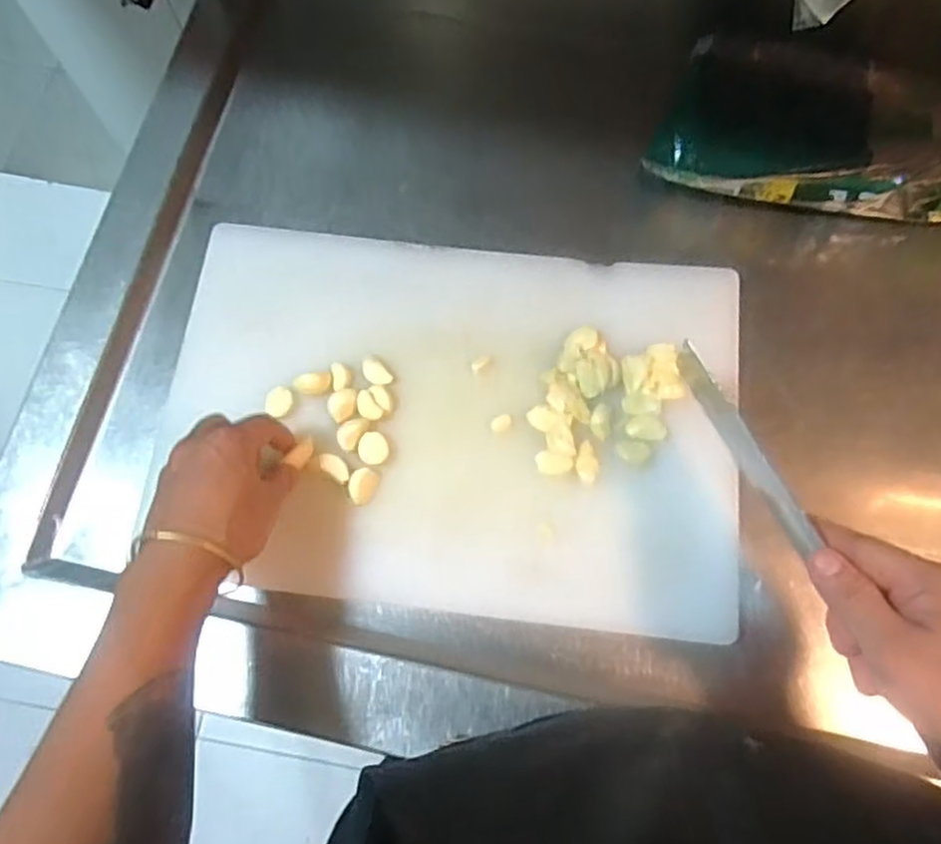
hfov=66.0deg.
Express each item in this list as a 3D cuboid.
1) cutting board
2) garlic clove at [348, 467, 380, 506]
[{"bbox_3d":[-0.019,-0.010,0.576,0.449,0.023,0.302,7,69,3],"label":"cutting board"},{"bbox_3d":[-0.083,0.050,0.559,0.022,0.009,0.028,16,70,6],"label":"garlic clove"}]

